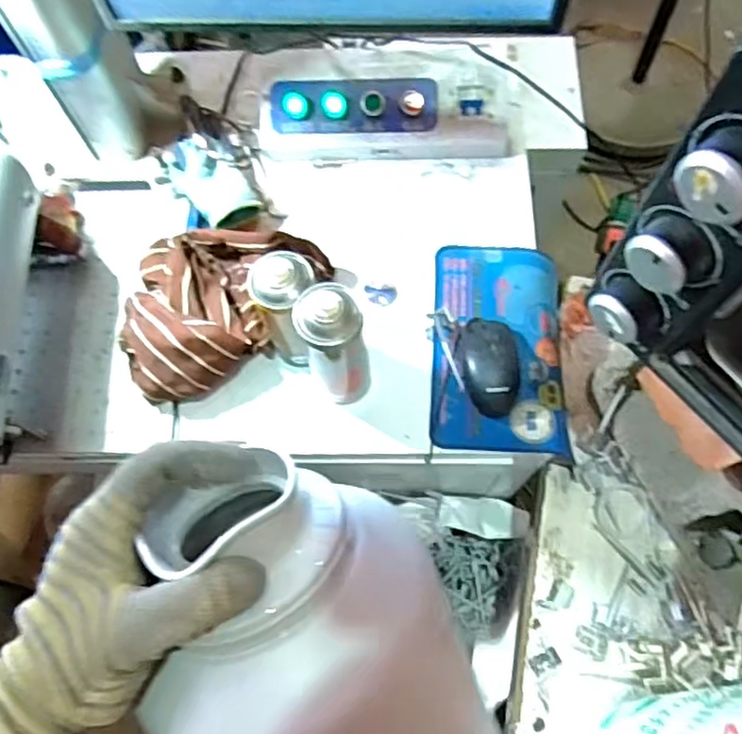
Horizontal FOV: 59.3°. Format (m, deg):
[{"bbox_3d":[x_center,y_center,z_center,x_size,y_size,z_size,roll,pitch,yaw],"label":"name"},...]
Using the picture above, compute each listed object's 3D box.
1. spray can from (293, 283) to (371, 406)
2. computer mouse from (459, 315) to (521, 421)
[{"bbox_3d":[-0.036,-0.022,0.675,0.062,0.209,0.064,-1,70,2],"label":"spray can"},{"bbox_3d":[0.137,-0.005,0.745,0.063,0.032,0.115,-7,69,0],"label":"computer mouse"}]

